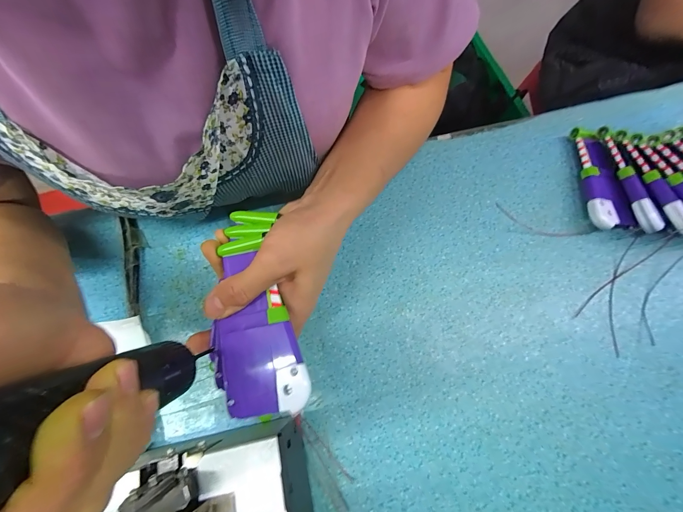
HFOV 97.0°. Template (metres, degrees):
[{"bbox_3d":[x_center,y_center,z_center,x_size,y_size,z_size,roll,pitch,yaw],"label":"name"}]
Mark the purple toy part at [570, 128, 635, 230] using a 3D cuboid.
[{"bbox_3d":[0.263,-0.082,0.314,0.029,0.023,0.116,2,70,0],"label":"purple toy part"}]

